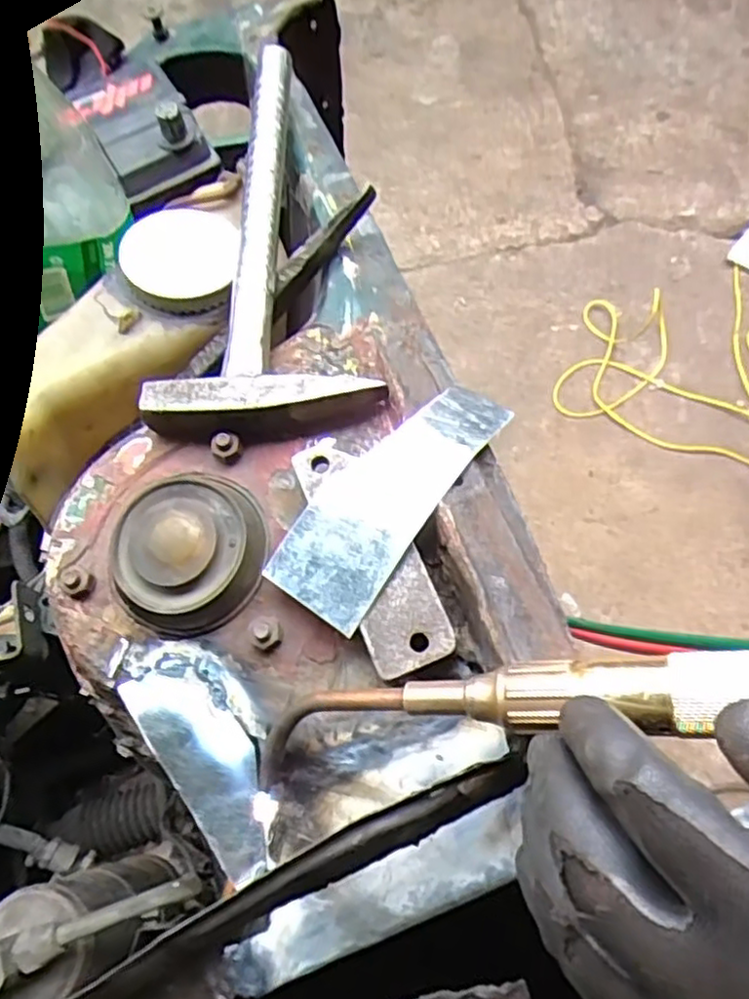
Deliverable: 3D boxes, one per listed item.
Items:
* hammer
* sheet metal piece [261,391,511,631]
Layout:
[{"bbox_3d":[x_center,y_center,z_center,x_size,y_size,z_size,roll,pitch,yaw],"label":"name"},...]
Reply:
[{"bbox_3d":[-0.052,-0.158,0.399,0.110,0.023,0.260,1,67,4],"label":"hammer"},{"bbox_3d":[0.008,-0.005,0.333,0.050,0.015,0.135,33,75,15],"label":"sheet metal piece"}]

